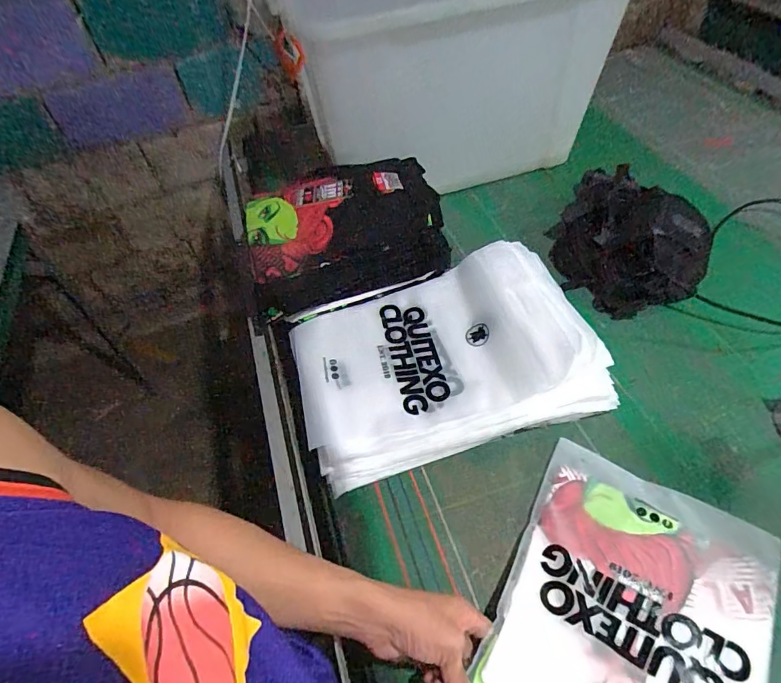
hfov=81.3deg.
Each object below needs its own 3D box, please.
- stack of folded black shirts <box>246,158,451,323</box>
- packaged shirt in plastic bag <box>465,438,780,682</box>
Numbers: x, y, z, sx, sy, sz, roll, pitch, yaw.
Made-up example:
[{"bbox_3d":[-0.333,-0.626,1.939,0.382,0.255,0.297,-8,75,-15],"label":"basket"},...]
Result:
[{"bbox_3d":[-0.076,-0.171,0.736,0.299,0.145,0.186,-17,52,-7],"label":"stack of folded black shirts"},{"bbox_3d":[0.233,0.281,0.435,0.241,0.039,0.349,23,54,23],"label":"packaged shirt in plastic bag"}]

